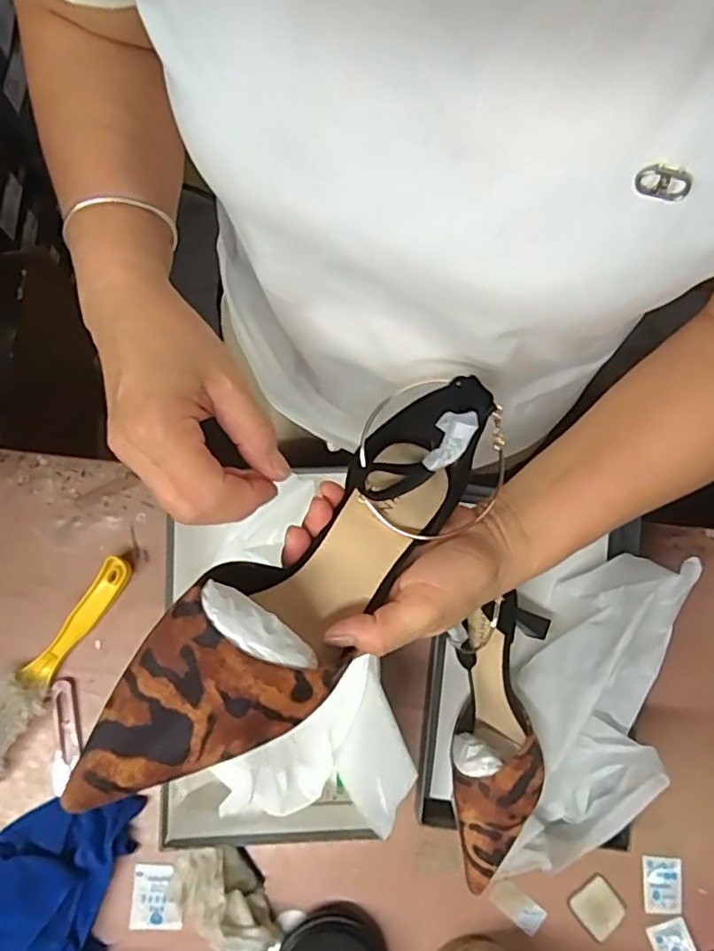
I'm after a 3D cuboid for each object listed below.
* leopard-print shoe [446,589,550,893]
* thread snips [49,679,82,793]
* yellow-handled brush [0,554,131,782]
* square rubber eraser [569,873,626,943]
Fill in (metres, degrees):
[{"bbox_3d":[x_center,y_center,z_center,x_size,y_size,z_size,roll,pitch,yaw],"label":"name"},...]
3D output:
[{"bbox_3d":[0.117,0.219,0.533,0.065,0.075,0.216,5,77,-1],"label":"leopard-print shoe"},{"bbox_3d":[-0.264,0.235,0.561,0.025,0.010,0.095,-2,77,-2],"label":"thread snips"},{"bbox_3d":[-0.288,0.168,0.556,0.054,0.031,0.222,30,78,5],"label":"yellow-handled brush"},{"bbox_3d":[0.213,0.382,0.547,0.039,0.005,0.042,-39,81,-10],"label":"square rubber eraser"}]

